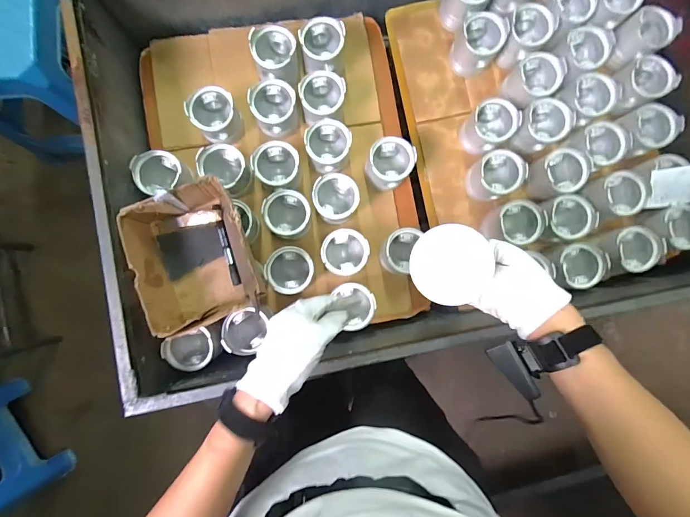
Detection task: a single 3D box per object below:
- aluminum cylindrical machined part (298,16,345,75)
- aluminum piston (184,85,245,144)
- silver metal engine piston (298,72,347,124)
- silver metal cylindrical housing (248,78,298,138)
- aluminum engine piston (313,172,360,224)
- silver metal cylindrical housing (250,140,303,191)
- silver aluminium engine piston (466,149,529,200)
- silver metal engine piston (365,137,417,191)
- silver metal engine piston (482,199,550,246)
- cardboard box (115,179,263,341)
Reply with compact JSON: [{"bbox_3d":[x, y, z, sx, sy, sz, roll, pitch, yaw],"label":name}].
[{"bbox_3d":[-0.044,-0.414,0.703,0.083,0.087,0.079,0,87,-3],"label":"aluminum cylindrical machined part"},{"bbox_3d":[-0.249,-0.276,0.692,0.083,0.079,0.083,0,87,-3],"label":"aluminum piston"},{"bbox_3d":[-0.044,-0.309,0.705,0.083,0.089,0.078,0,87,-3],"label":"silver metal engine piston"},{"bbox_3d":[-0.136,-0.293,0.688,0.083,0.072,0.091,0,87,-3],"label":"silver metal cylindrical housing"},{"bbox_3d":[-0.018,-0.114,0.692,0.081,0.084,0.083,0,87,-3],"label":"aluminum engine piston"},{"bbox_3d":[-0.130,-0.175,0.691,0.083,0.084,0.079,0,87,-3],"label":"silver metal cylindrical housing"},{"bbox_3d":[0.289,-0.158,0.694,0.089,0.074,0.083,0,87,-3],"label":"silver aluminium engine piston"},{"bbox_3d":[0.086,-0.183,0.695,0.078,0.081,0.083,0,87,-3],"label":"silver metal engine piston"},{"bbox_3d":[0.327,-0.065,0.694,0.084,0.090,0.078,11,86,-2],"label":"silver metal engine piston"},{"bbox_3d":[-0.240,-0.003,0.584,0.172,0.097,0.210,-21,88,-4],"label":"cardboard box"}]

